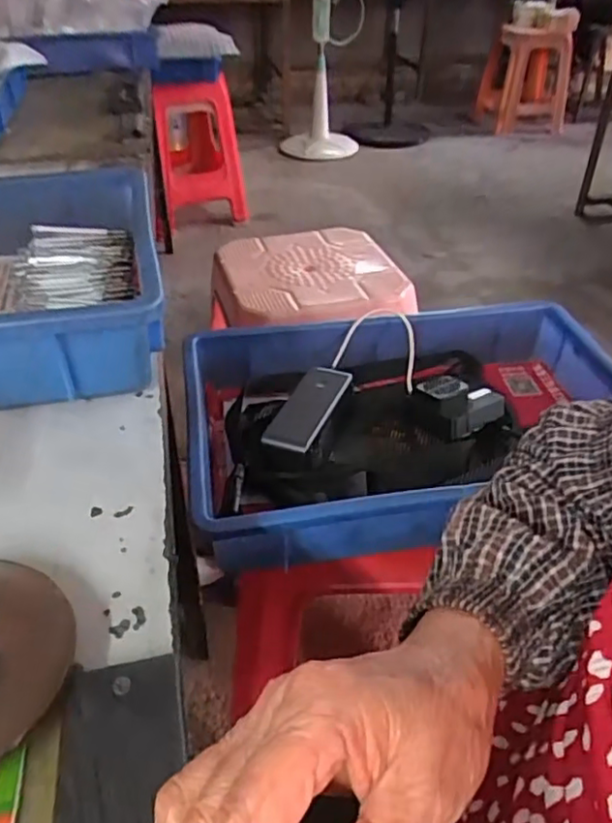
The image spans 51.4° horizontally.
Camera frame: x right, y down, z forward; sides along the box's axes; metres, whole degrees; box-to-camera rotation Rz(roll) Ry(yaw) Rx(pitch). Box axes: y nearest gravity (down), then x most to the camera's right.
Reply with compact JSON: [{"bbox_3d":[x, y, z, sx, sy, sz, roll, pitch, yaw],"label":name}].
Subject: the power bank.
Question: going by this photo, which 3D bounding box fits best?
[{"bbox_3d":[0.006,-0.007,0.630,0.048,0.013,0.128,15,40,18],"label":"power bank"}]

